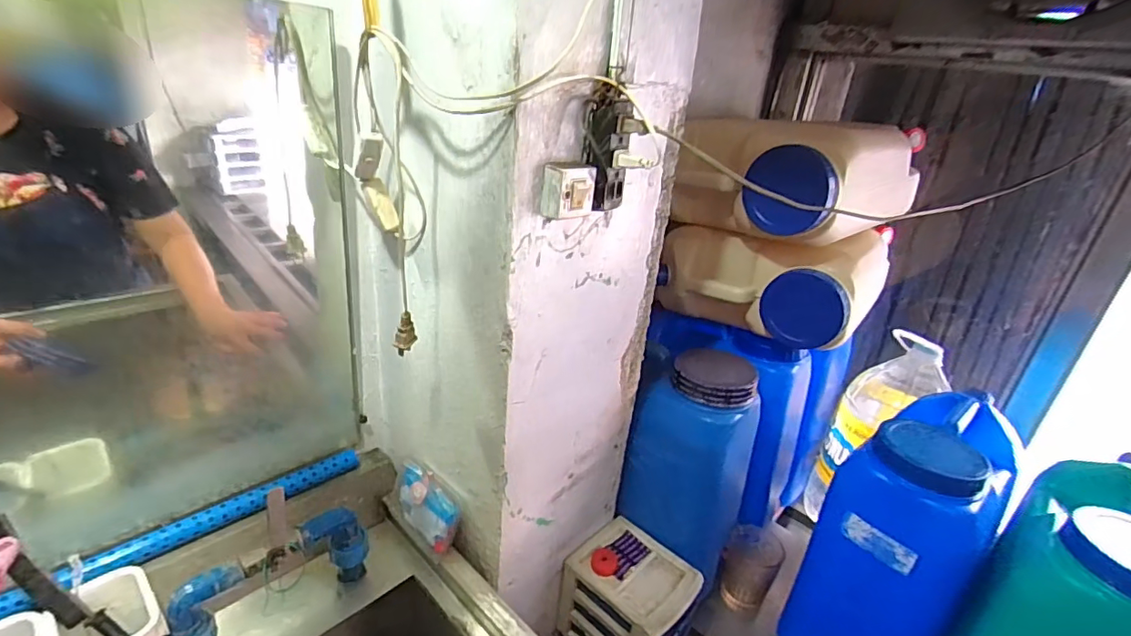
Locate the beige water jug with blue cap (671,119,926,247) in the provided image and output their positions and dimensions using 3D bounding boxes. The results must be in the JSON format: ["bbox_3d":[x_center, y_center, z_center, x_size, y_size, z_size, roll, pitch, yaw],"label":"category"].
[{"bbox_3d":[0.385,-0.229,0.856,0.366,0.155,0.241,-17,34,-40],"label":"beige water jug with blue cap"}]

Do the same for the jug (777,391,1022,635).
[{"bbox_3d":[0.500,0.328,0.771,0.262,0.392,0.180,-15,33,-38],"label":"jug"}]

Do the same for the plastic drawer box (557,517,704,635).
[{"bbox_3d":[0.099,0.438,0.808,0.169,0.151,0.146,26,31,35],"label":"plastic drawer box"}]

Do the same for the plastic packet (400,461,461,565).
[{"bbox_3d":[-0.184,0.243,0.685,0.115,0.078,0.047,22,29,29],"label":"plastic packet"}]

